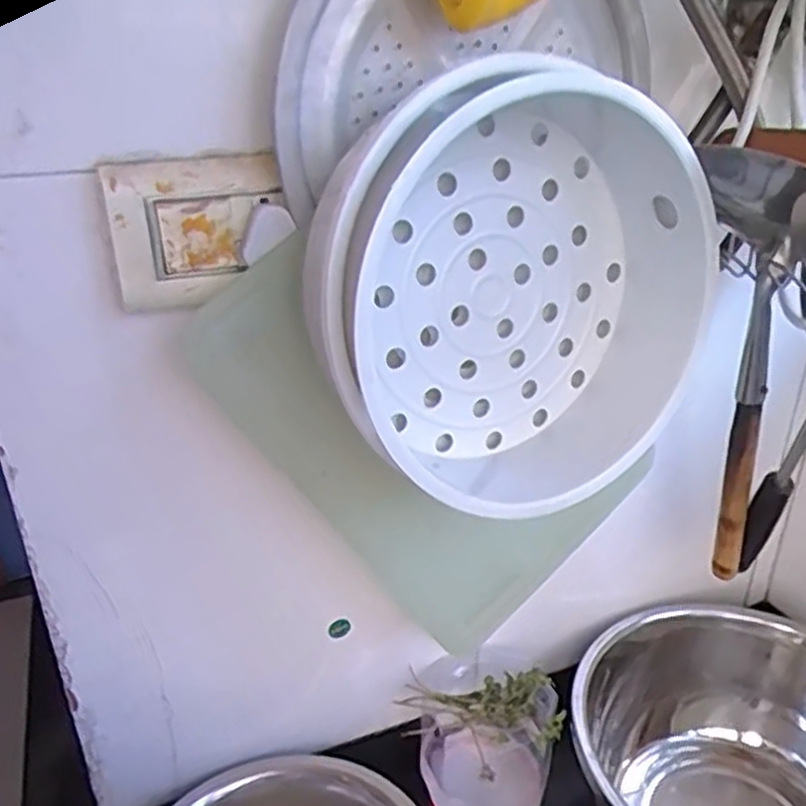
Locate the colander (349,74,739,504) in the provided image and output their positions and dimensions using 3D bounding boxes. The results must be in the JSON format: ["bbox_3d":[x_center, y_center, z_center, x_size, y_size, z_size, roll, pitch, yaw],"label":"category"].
[{"bbox_3d":[0.074,-0.048,0.388,0.223,0.217,0.083,-14,29,-26],"label":"colander"}]

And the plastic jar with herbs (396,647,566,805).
[{"bbox_3d":[0.060,0.266,0.567,0.106,0.120,0.098,-9,27,-17],"label":"plastic jar with herbs"}]

